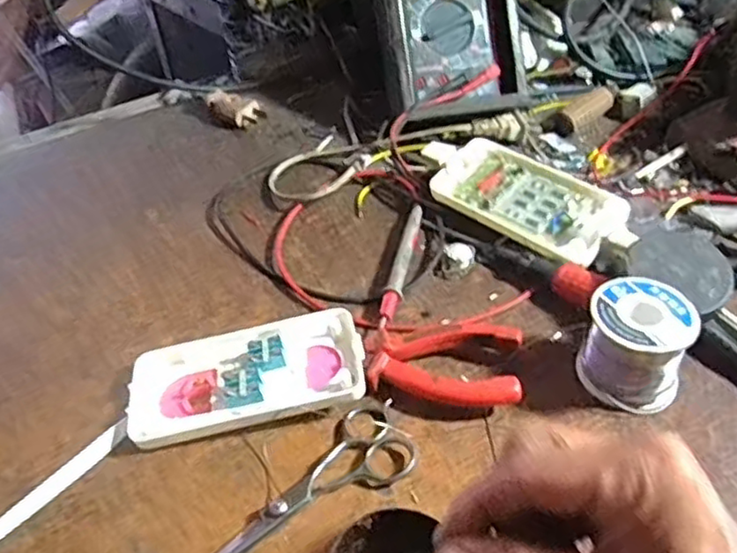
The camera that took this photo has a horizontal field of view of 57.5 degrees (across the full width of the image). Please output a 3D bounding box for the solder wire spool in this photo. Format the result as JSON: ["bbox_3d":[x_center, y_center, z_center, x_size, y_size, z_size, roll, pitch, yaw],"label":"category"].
[{"bbox_3d":[0.143,0.038,0.360,0.052,0.051,0.053,-2,42,2],"label":"solder wire spool"}]

